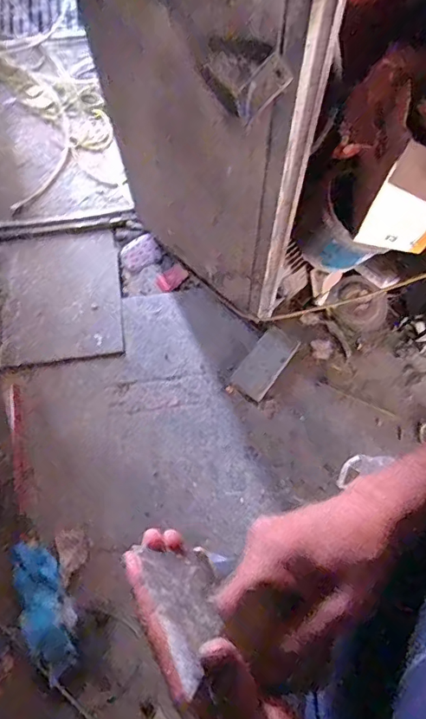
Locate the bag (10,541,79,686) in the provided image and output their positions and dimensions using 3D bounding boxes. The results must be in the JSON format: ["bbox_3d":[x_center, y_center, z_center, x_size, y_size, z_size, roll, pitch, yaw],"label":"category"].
[{"bbox_3d":[-0.472,0.697,1.370,0.137,0.052,0.357,-19,73,-7],"label":"bag"}]

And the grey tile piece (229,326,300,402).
[{"bbox_3d":[0.169,0.009,1.562,0.119,0.015,0.234,36,84,7],"label":"grey tile piece"}]

